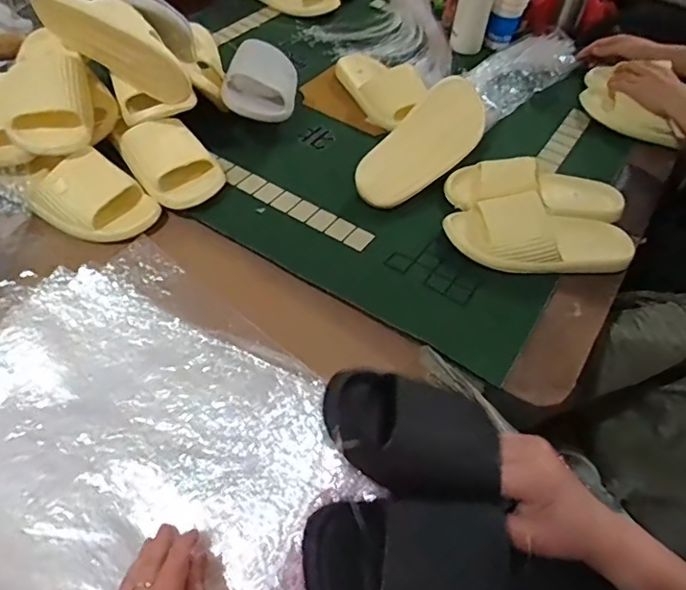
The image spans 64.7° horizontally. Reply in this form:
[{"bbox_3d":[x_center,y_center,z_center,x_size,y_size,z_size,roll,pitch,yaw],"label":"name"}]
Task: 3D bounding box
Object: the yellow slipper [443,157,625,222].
[{"bbox_3d":[0.282,-0.162,0.785,0.249,0.055,0.108,4,52,-2],"label":"yellow slipper"}]

